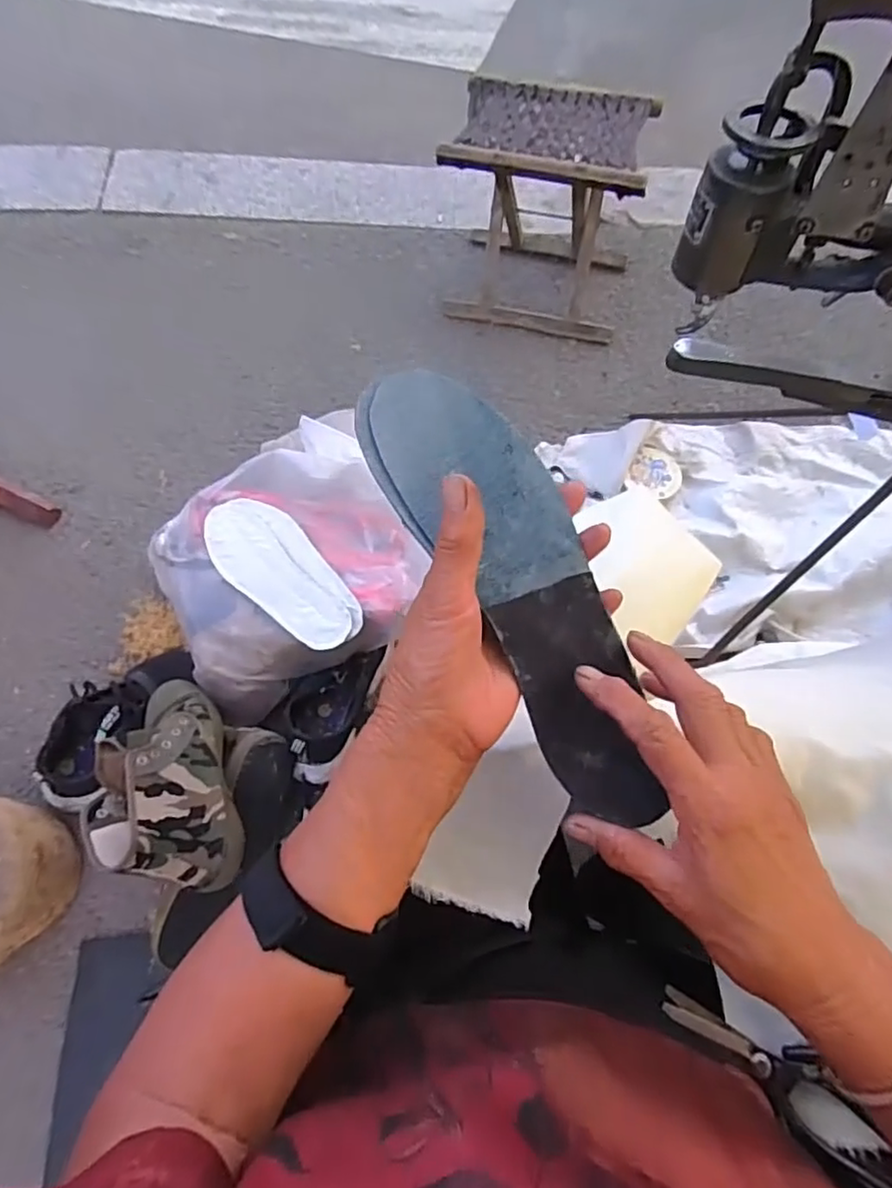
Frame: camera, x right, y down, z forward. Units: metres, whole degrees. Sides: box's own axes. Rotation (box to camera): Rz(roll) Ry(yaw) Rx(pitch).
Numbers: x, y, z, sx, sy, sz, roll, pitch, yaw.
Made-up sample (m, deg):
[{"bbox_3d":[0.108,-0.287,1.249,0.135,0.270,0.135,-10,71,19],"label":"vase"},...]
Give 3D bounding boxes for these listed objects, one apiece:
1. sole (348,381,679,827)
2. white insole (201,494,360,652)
[{"bbox_3d":[0.044,-0.005,0.331,0.083,0.010,0.256,-32,89,-22],"label":"sole"},{"bbox_3d":[-0.209,-0.028,0.786,0.105,0.010,0.249,-40,72,-10],"label":"white insole"}]

